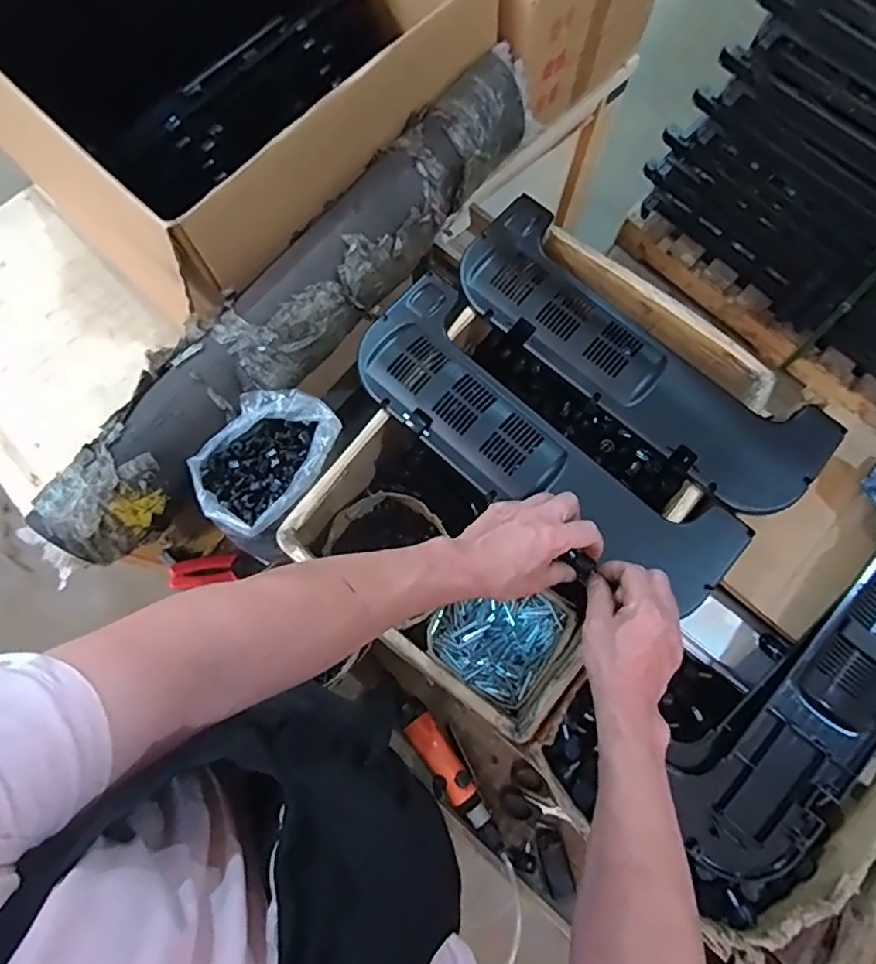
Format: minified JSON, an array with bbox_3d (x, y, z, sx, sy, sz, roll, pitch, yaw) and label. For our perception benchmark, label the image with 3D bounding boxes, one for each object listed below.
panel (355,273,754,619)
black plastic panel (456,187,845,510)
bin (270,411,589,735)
[{"bbox_3d":[0.119,-0.045,0.669,0.476,0.024,0.163,37,79,6],"label":"panel"},{"bbox_3d":[0.235,-0.148,0.705,0.474,0.059,0.162,39,79,10],"label":"black plastic panel"},{"bbox_3d":[0.017,0.104,0.724,0.349,0.175,0.215,40,79,10],"label":"bin"}]

